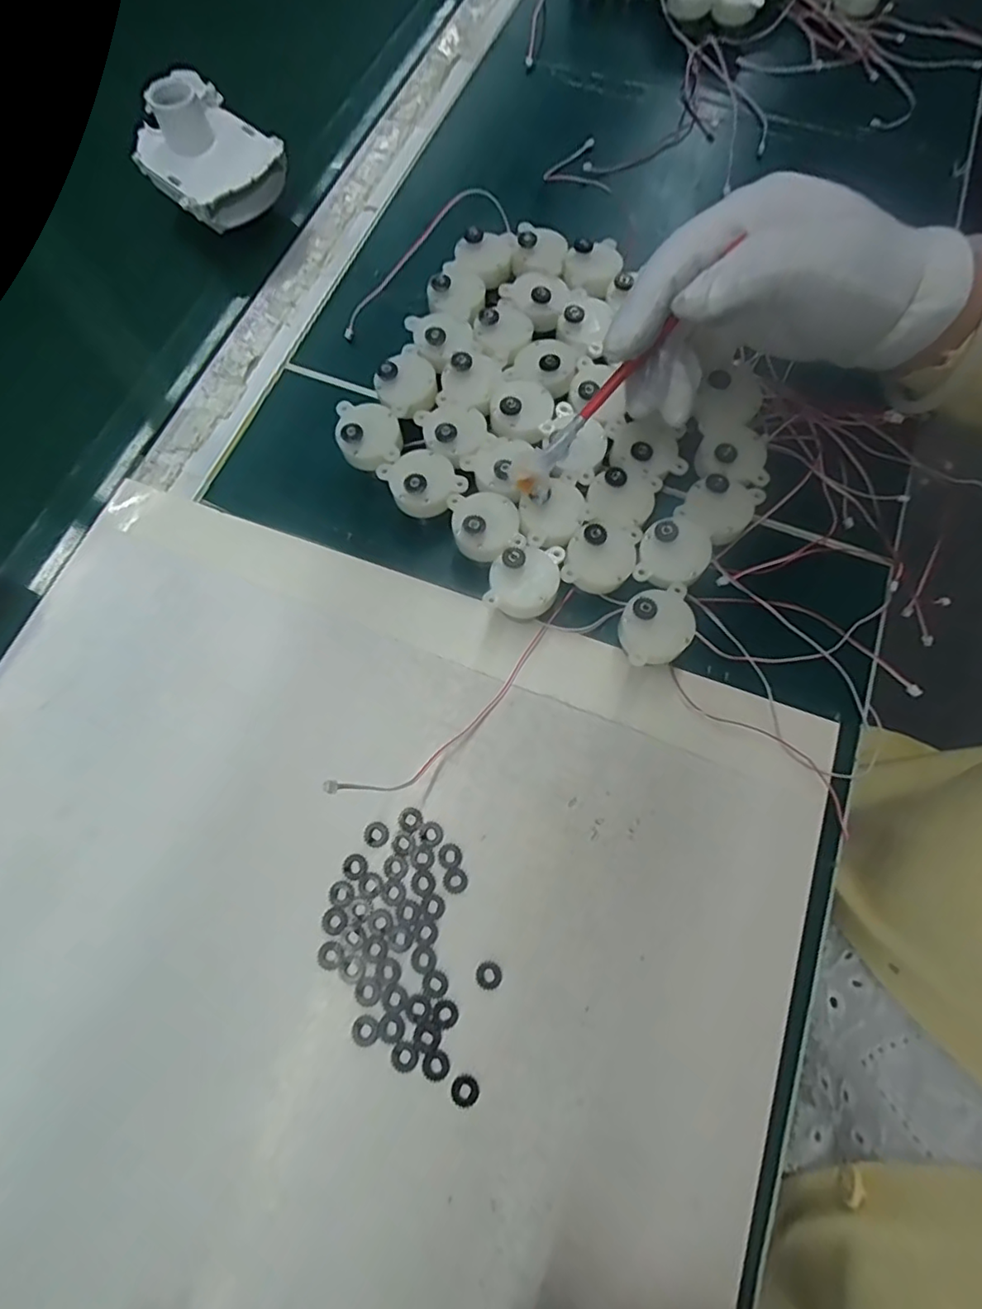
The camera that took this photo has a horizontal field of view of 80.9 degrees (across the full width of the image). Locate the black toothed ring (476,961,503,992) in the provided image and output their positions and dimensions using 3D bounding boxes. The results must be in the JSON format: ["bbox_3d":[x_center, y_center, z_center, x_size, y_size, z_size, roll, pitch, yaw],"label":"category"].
[{"bbox_3d":[-0.001,0.131,0.234,0.011,0.004,0.010,0,72,0],"label":"black toothed ring"}]

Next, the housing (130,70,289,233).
[{"bbox_3d":[-0.174,-0.304,0.353,0.069,0.053,0.093,-43,77,-13],"label":"housing"}]

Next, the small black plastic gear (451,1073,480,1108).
[{"bbox_3d":[-0.010,0.168,0.221,0.010,0.004,0.011,0,72,0],"label":"small black plastic gear"}]

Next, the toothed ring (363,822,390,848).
[{"bbox_3d":[-0.050,0.078,0.250,0.011,0.004,0.010,0,72,0],"label":"toothed ring"}]

